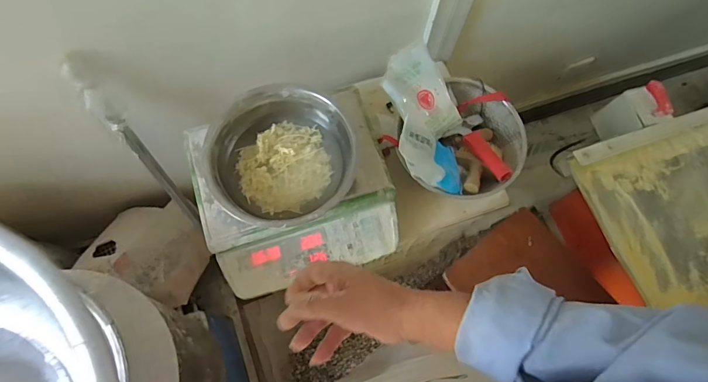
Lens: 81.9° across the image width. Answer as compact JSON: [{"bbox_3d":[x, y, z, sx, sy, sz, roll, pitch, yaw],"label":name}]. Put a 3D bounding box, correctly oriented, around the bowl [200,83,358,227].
[{"bbox_3d":[-0.118,-0.047,0.683,0.224,0.093,0.232,1,70,-2],"label":"bowl"}]

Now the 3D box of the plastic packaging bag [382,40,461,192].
[{"bbox_3d":[0.131,-0.130,0.745,0.147,0.086,0.263,-1,70,-2],"label":"plastic packaging bag"}]

